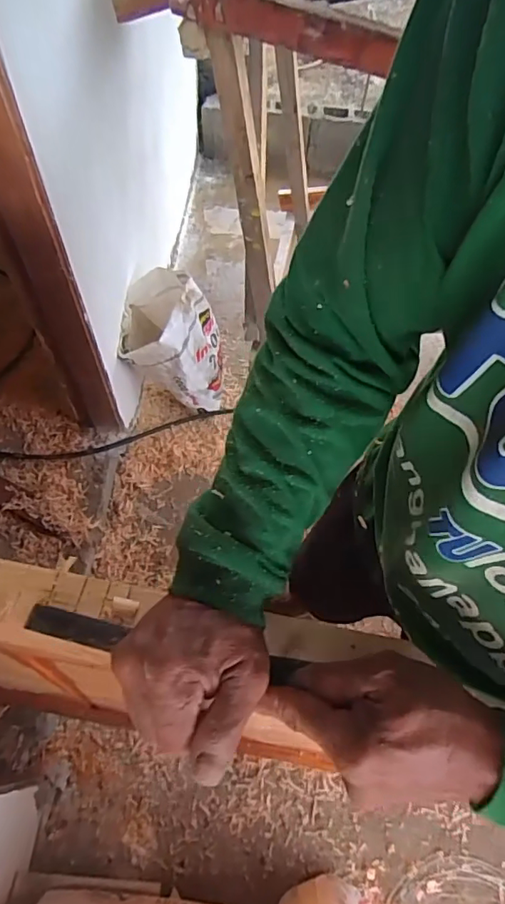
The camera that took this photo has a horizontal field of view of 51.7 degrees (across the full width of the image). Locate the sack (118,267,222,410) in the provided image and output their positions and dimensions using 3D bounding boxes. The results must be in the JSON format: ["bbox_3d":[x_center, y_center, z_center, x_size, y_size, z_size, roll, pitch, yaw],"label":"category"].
[{"bbox_3d":[-0.198,-0.258,1.333,0.217,0.346,0.204,0,61,-2],"label":"sack"}]

